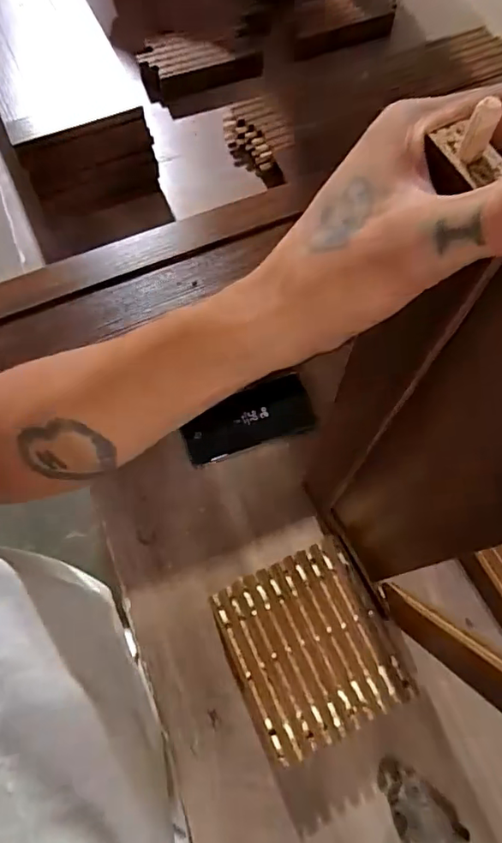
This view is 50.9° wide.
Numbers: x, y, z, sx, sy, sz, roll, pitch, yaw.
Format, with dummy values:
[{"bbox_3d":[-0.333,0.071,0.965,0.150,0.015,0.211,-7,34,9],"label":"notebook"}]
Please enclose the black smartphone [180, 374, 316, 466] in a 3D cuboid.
[{"bbox_3d":[-0.006,-0.003,0.654,0.158,0.014,0.076,-15,69,-5],"label":"black smartphone"}]

